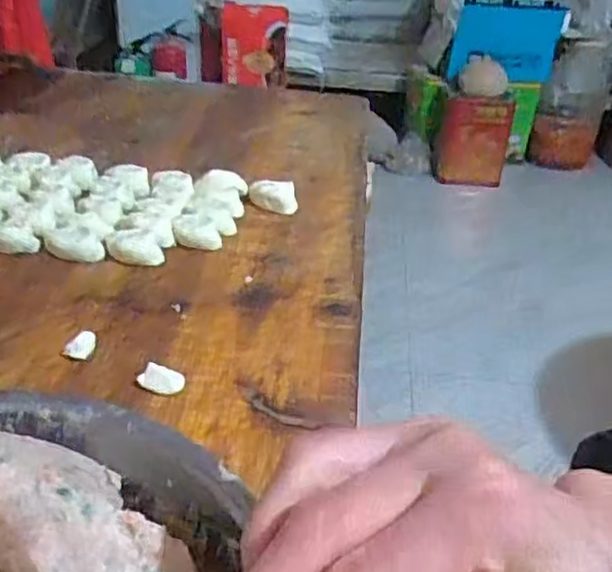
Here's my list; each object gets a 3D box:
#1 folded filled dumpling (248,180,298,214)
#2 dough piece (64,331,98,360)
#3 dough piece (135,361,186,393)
[{"bbox_3d":[-0.033,-0.088,0.711,0.047,0.026,0.029,2,31,-3],"label":"folded filled dumpling"},{"bbox_3d":[-0.158,0.042,0.498,0.022,0.012,0.017,-6,33,-15],"label":"dough piece"},{"bbox_3d":[-0.096,0.062,0.472,0.029,0.014,0.017,3,31,-1],"label":"dough piece"}]

